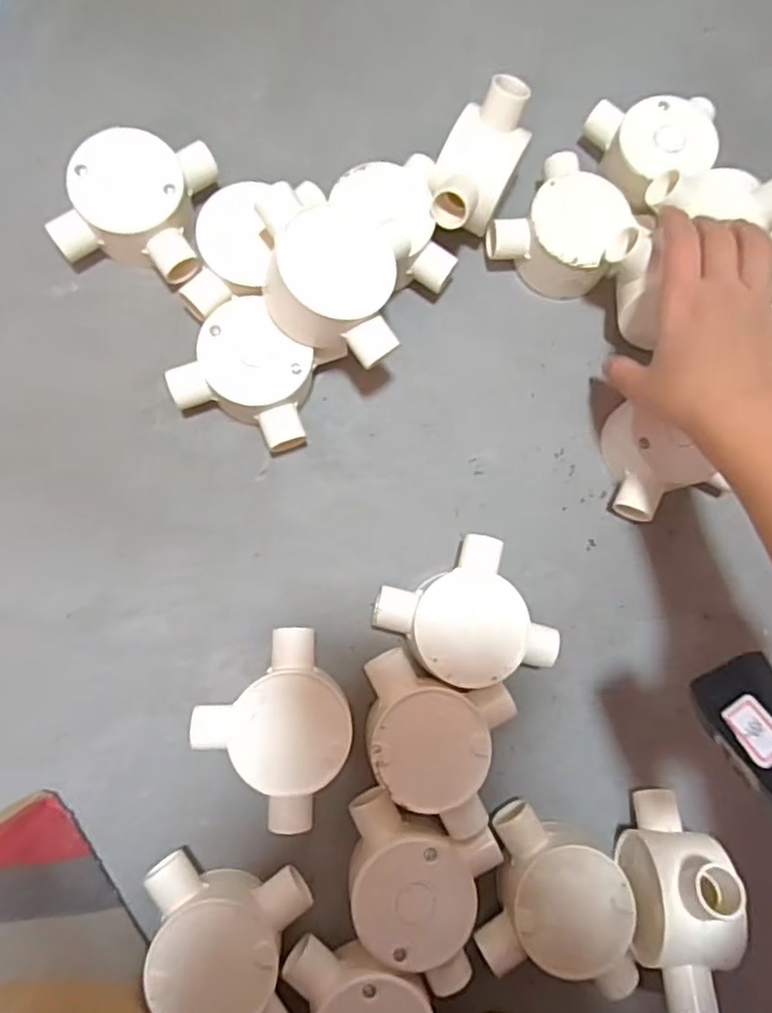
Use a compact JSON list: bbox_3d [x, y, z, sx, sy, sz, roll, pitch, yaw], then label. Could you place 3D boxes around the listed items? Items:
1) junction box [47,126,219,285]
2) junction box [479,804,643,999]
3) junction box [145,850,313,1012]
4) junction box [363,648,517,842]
[{"bbox_3d":[-0.148,-0.177,0.394,0.089,0.047,0.079,7,82,-5],"label":"junction box"},{"bbox_3d":[0.095,0.214,0.370,0.079,0.047,0.077,13,79,-3],"label":"junction box"},{"bbox_3d":[-0.086,0.229,0.349,0.084,0.049,0.081,11,82,-5],"label":"junction box"},{"bbox_3d":[0.023,0.130,0.373,0.081,0.046,0.078,19,79,-2],"label":"junction box"}]

